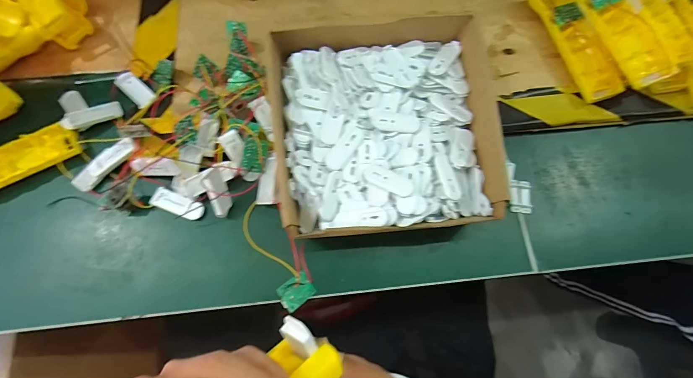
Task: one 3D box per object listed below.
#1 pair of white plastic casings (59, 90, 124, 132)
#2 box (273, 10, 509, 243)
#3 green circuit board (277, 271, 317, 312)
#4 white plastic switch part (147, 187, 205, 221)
[{"bbox_3d":[-0.301,-0.099,0.391,0.056,0.019,0.061,-34,78,-8],"label":"pair of white plastic casings"},{"bbox_3d":[0.038,-0.063,0.353,0.207,0.066,0.216,-4,73,-3],"label":"box"},{"bbox_3d":[-0.049,0.101,0.332,0.037,0.004,0.026,-32,91,-38],"label":"green circuit board"},{"bbox_3d":[-0.182,0.016,0.361,0.058,0.010,0.021,20,76,5],"label":"white plastic switch part"}]

